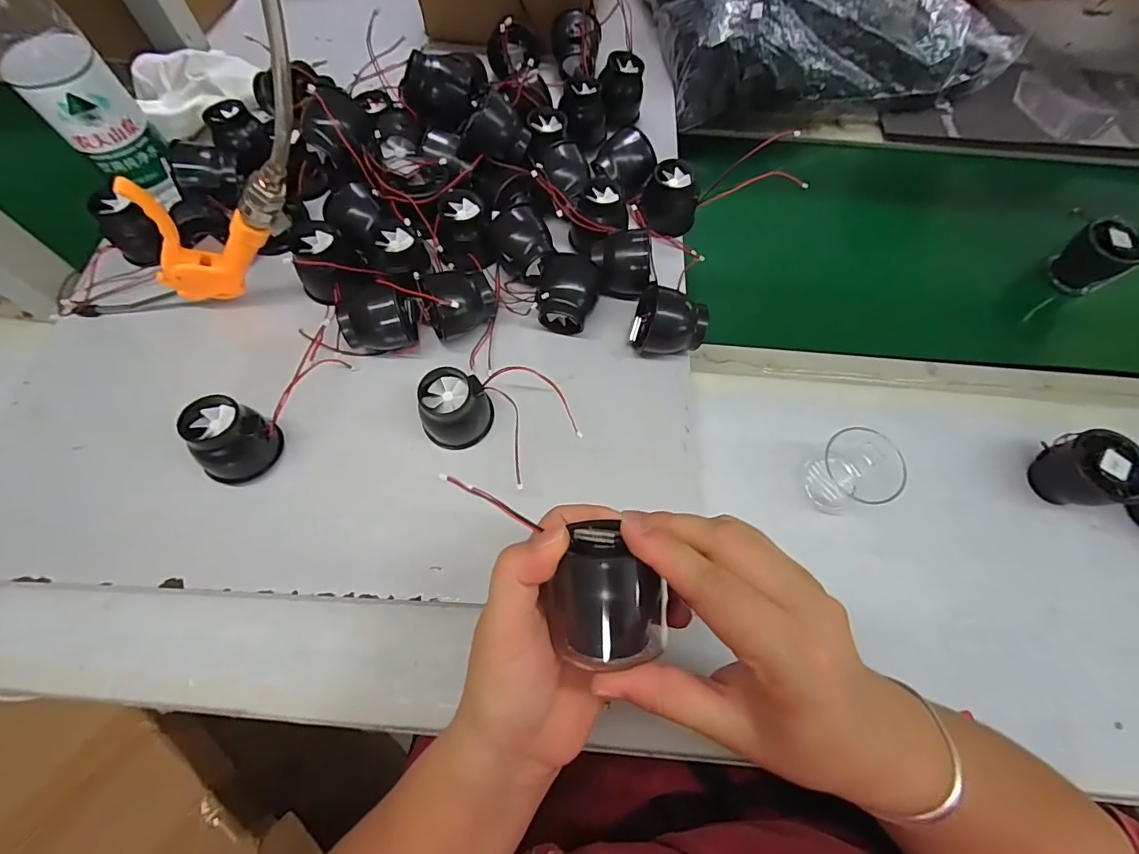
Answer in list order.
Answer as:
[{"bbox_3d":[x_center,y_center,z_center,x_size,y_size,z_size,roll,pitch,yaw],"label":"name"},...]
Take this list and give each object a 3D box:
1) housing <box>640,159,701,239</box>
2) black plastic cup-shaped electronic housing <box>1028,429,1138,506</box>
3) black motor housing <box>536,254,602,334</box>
[{"bbox_3d":[0.097,-0.222,0.465,0.057,0.046,0.049,13,70,4],"label":"housing"},{"bbox_3d":[0.413,0.035,0.385,0.051,0.055,0.057,-18,71,-8],"label":"black plastic cup-shaped electronic housing"},{"bbox_3d":[-0.001,-0.116,0.415,0.053,0.053,0.063,3,69,0],"label":"black motor housing"}]

